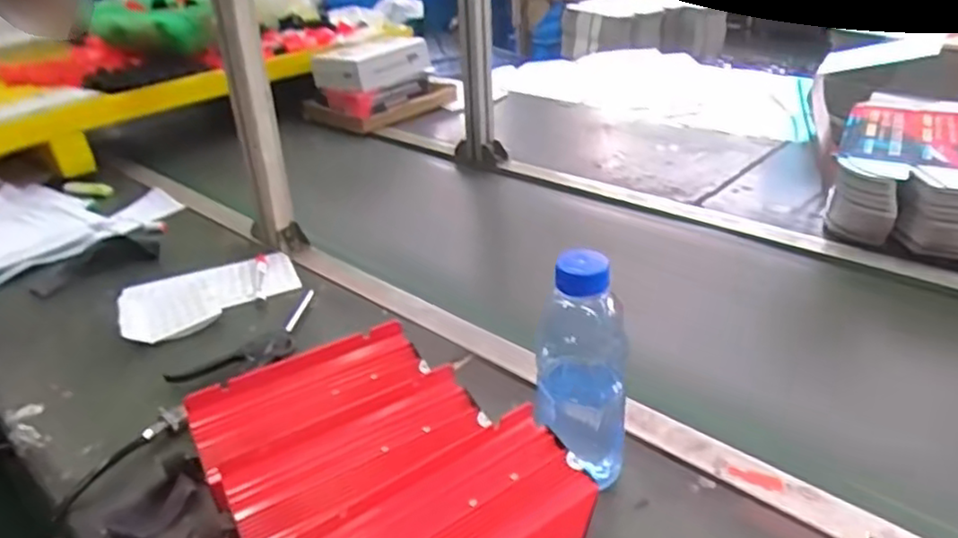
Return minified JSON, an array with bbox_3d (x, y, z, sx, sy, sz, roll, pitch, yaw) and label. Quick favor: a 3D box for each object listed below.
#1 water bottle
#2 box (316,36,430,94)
[{"bbox_3d":[0.084,0.087,0.558,0.070,0.212,0.064,1,30,10],"label":"water bottle"},{"bbox_3d":[-0.237,-0.466,1.554,0.134,0.079,0.256,15,35,31],"label":"box"}]

